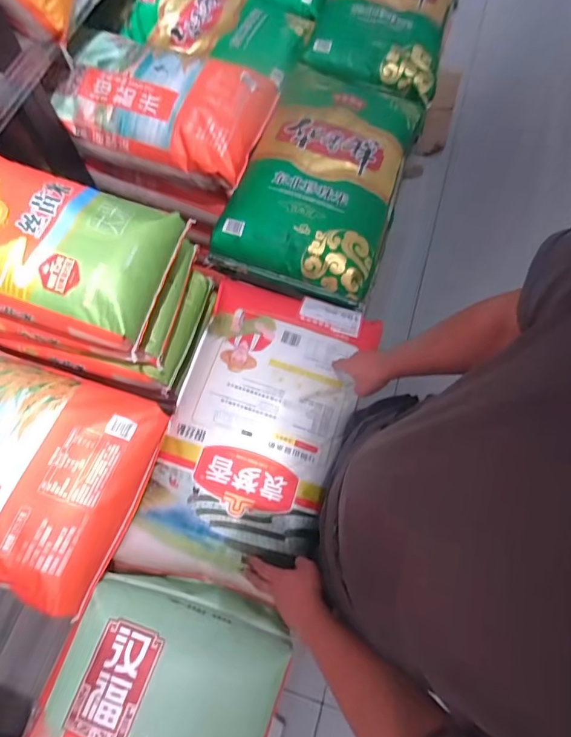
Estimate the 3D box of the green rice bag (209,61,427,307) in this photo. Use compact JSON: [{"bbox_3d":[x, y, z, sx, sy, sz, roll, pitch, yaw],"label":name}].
[{"bbox_3d":[0.092,-0.472,1.032,0.361,0.095,0.575,18,70,7],"label":"green rice bag"}]

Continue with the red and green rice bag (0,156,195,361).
[{"bbox_3d":[-0.427,-0.228,0.754,0.403,0.136,0.274,15,69,6],"label":"red and green rice bag"}]

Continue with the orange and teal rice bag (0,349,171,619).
[{"bbox_3d":[-0.524,0.148,0.750,0.522,0.113,0.364,18,70,7],"label":"orange and teal rice bag"}]

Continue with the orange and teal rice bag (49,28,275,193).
[{"bbox_3d":[-0.288,-0.640,1.040,0.444,0.132,0.326,14,69,5],"label":"orange and teal rice bag"}]

